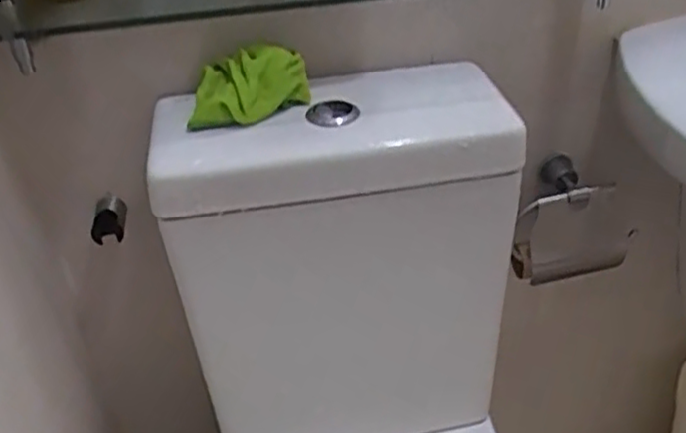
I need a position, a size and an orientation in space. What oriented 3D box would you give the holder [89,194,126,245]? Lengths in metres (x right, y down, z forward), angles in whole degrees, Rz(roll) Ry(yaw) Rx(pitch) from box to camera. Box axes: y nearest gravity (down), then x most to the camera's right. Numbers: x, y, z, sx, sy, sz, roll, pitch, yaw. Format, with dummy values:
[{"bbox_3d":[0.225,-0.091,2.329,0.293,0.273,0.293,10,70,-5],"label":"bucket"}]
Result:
[{"bbox_3d":[-0.246,0.003,0.744,0.033,0.033,0.045,-6,33,-2],"label":"holder"}]

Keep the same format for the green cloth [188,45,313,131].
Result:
[{"bbox_3d":[-0.084,-0.116,0.627,0.099,0.049,0.062,-1,33,5],"label":"green cloth"}]

